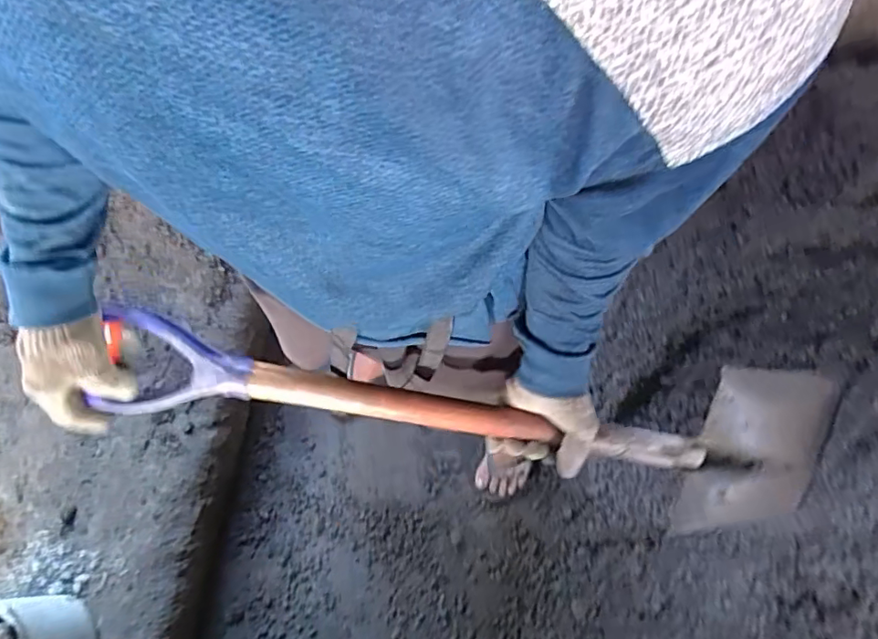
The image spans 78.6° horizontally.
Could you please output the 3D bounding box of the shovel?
[{"bbox_3d":[0.069,0.113,0.617,0.849,0.115,0.181,8,72,-7],"label":"shovel"}]

